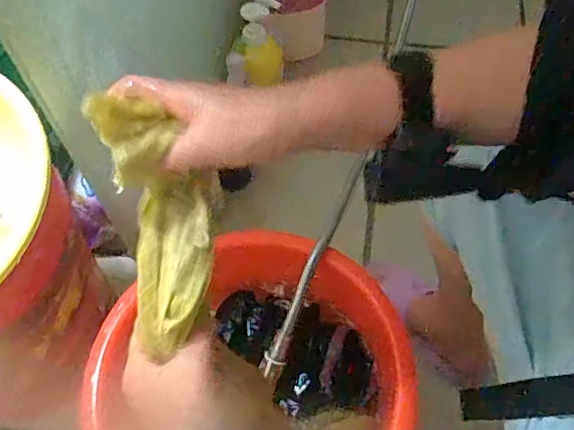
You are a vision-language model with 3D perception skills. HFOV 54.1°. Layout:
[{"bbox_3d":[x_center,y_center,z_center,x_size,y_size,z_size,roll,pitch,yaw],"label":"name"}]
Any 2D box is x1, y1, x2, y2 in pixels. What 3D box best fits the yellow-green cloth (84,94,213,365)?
[{"bbox_3d":[-0.083,0.001,0.371,0.057,0.034,0.164,-13,92,-5],"label":"yellow-green cloth"}]

